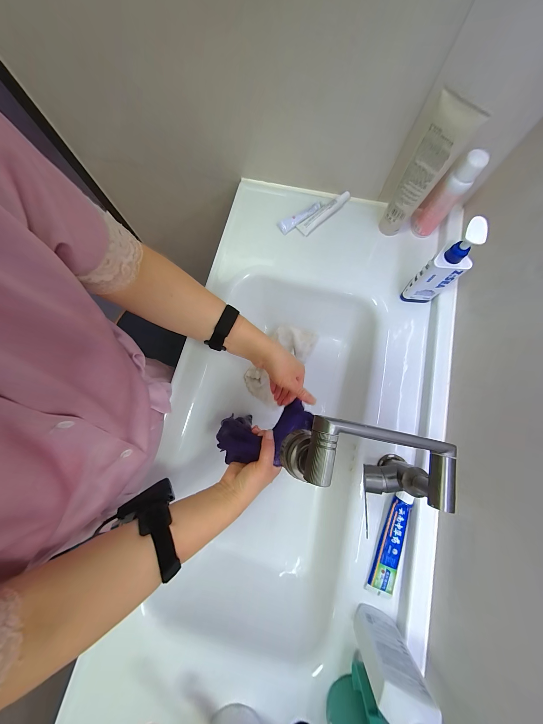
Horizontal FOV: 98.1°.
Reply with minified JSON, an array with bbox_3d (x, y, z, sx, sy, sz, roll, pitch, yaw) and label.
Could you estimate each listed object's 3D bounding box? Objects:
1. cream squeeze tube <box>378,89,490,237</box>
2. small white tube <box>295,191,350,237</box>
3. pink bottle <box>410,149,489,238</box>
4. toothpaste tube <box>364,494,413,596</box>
[{"bbox_3d":[0.266,-0.332,0.427,0.061,0.222,0.049,22,79,6],"label":"cream squeeze tube"},{"bbox_3d":[0.120,-0.336,0.531,0.138,0.019,0.029,-37,80,-7],"label":"small white tube"},{"bbox_3d":[0.332,-0.316,0.457,0.044,0.152,0.046,-31,78,-6],"label":"pink bottle"},{"bbox_3d":[0.194,0.297,0.387,0.040,0.030,0.161,16,78,5],"label":"toothpaste tube"}]

